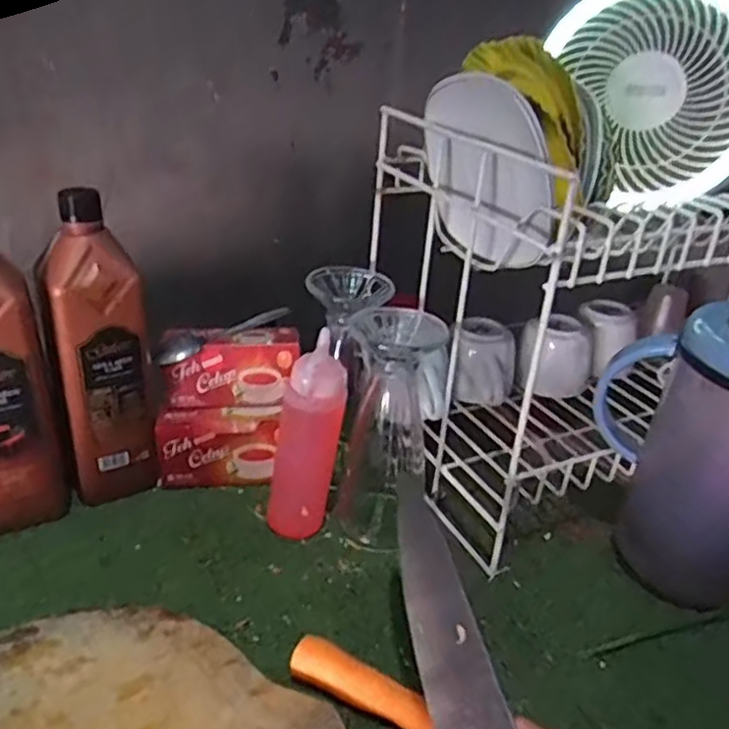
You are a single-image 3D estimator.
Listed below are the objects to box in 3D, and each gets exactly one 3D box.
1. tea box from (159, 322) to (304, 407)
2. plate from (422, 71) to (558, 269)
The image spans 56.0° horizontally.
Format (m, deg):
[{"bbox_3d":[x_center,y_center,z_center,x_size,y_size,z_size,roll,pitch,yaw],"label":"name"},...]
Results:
[{"bbox_3d":[-0.119,-0.001,0.622,0.117,0.061,0.050,-2,29,-13],"label":"tea box"},{"bbox_3d":[0.091,-0.138,0.499,0.031,0.125,0.145,-10,31,-26],"label":"plate"}]

